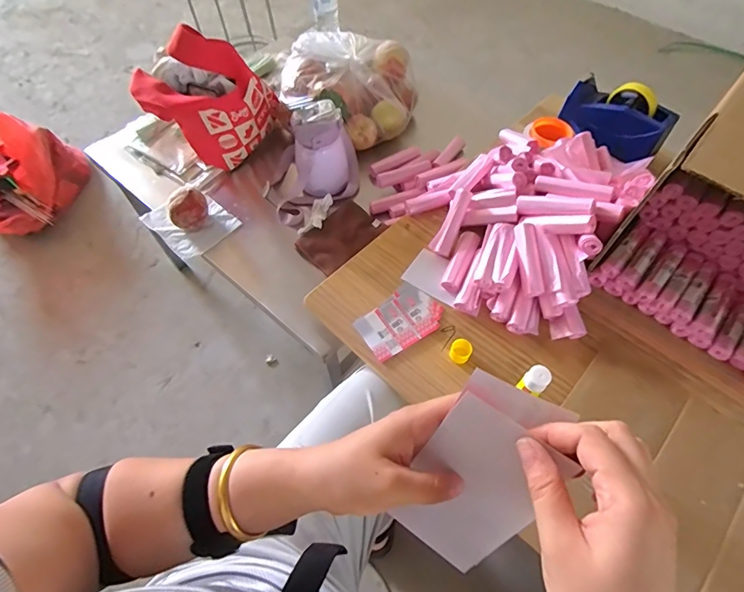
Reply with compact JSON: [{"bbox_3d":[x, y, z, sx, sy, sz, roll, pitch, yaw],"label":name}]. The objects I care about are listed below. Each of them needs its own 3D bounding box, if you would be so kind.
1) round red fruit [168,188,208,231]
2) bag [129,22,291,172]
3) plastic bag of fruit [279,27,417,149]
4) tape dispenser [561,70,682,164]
[{"bbox_3d":[-0.361,-0.172,0.866,0.072,0.079,0.066,-1,60,1],"label":"round red fruit"},{"bbox_3d":[-0.325,-0.387,0.907,0.266,0.243,0.112,-13,60,-6],"label":"bag"},{"bbox_3d":[-0.054,-0.469,0.979,0.300,0.123,0.224,14,61,9],"label":"plastic bag of fruit"},{"bbox_3d":[0.469,-0.349,0.849,0.090,0.085,0.196,-41,67,-20],"label":"tape dispenser"}]

